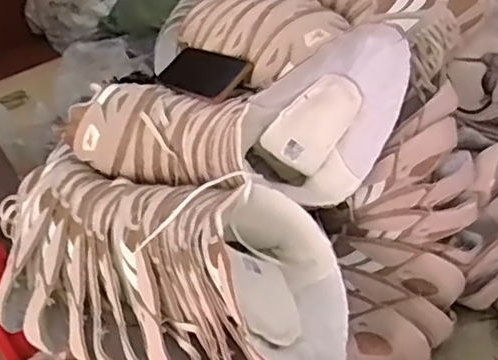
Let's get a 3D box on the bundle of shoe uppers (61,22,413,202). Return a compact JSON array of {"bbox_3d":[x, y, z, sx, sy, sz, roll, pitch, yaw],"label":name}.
[{"bbox_3d":[-0.030,-0.082,0.767,0.427,0.186,0.130,10,37,19],"label":"bundle of shoe uppers"}]

